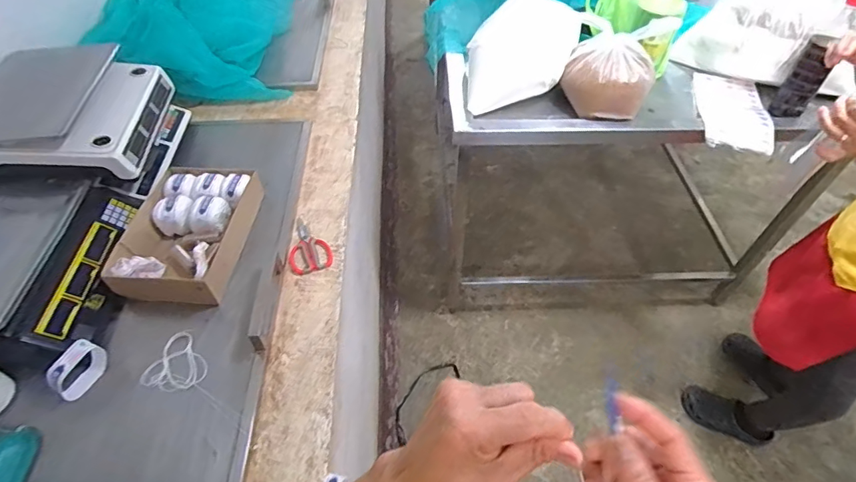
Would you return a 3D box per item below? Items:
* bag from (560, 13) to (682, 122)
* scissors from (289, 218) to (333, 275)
[{"bbox_3d":[0.438,-0.412,1.132,0.197,0.191,0.190,25,54,19],"label":"bag"},{"bbox_3d":[-0.238,0.006,0.922,0.080,0.009,0.132,-18,52,-14],"label":"scissors"}]

